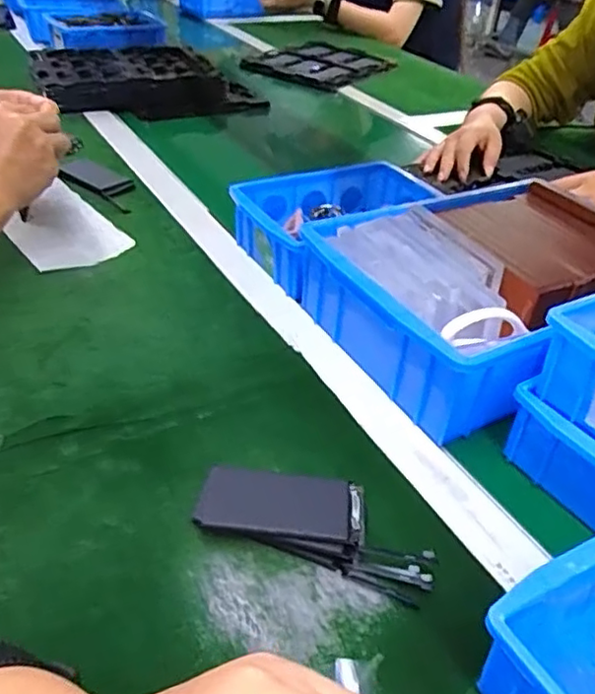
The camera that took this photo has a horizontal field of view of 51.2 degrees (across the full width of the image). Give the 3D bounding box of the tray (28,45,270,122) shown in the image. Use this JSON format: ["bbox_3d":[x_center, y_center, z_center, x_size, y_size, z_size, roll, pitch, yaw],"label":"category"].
[{"bbox_3d":[-0.263,-0.454,1.032,0.329,0.038,0.280,-18,44,-27],"label":"tray"}]

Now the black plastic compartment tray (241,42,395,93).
[{"bbox_3d":[0.046,-0.578,1.261,0.236,0.015,0.286,22,41,20],"label":"black plastic compartment tray"}]

